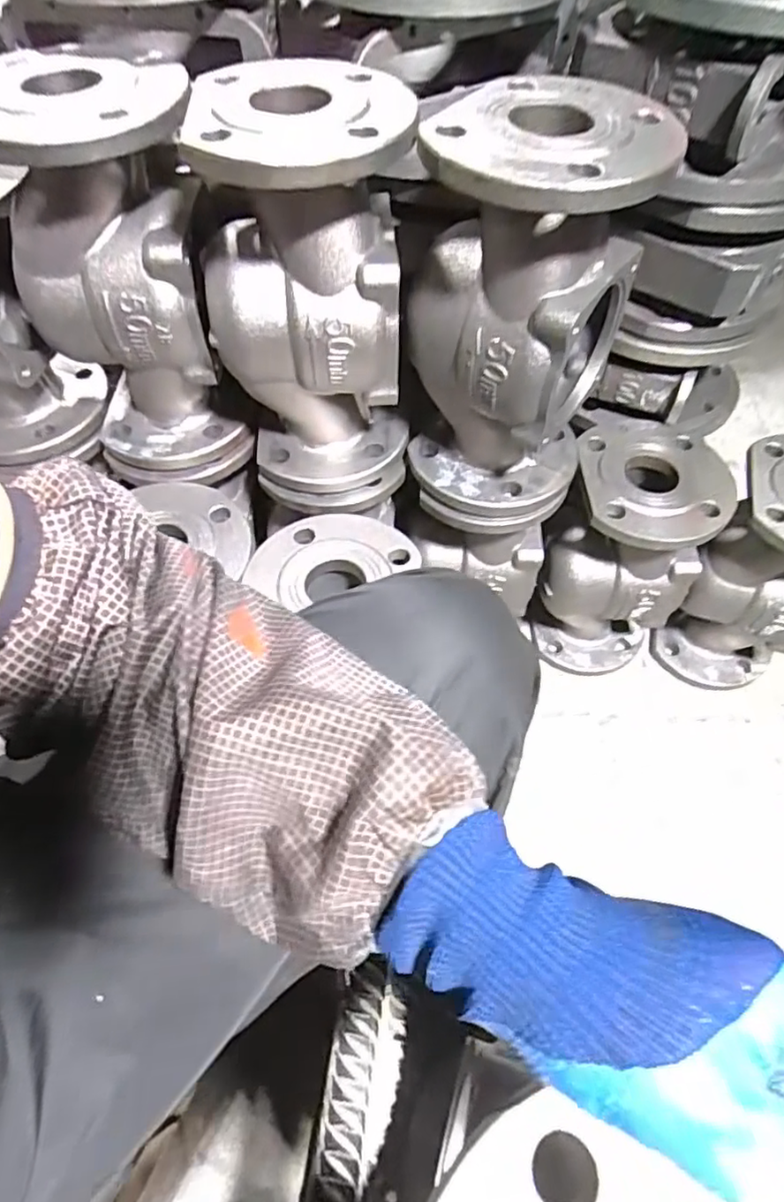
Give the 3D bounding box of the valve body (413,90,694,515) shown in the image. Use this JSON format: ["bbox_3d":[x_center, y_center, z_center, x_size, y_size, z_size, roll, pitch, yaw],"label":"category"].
[{"bbox_3d":[0.092,-0.203,0.475,0.151,0.270,0.132,17,59,10],"label":"valve body"}]

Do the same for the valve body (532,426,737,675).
[{"bbox_3d":[0.250,-0.046,0.700,0.152,0.269,0.144,14,59,8],"label":"valve body"}]

